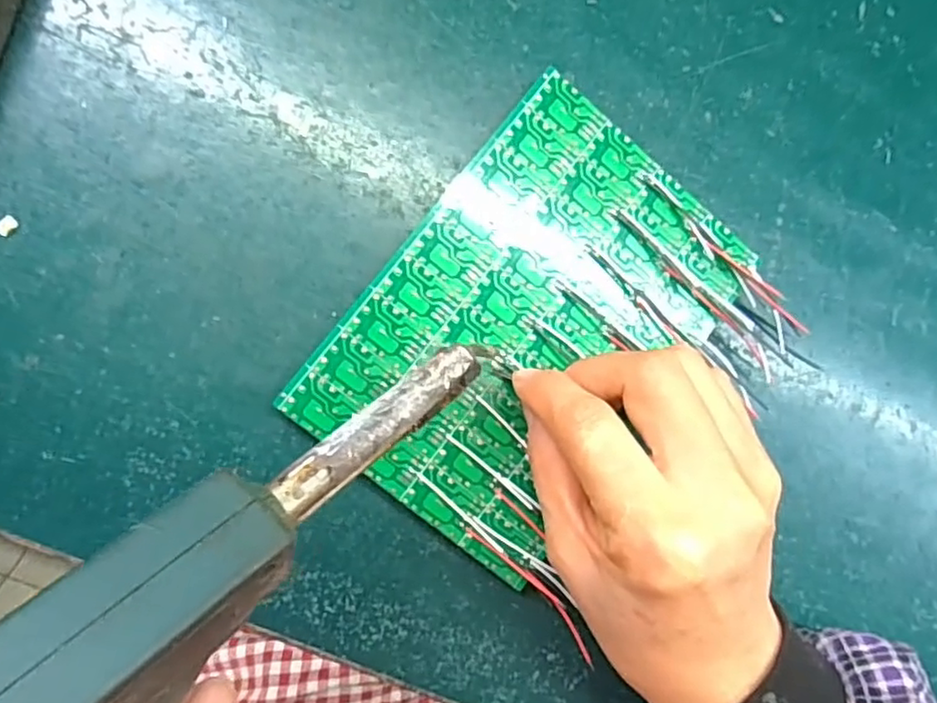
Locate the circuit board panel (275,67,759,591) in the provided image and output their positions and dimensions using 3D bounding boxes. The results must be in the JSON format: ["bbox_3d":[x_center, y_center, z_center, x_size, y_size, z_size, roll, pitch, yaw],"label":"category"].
[{"bbox_3d":[0.026,-0.009,0.259,0.116,0.014,0.165,39,85,-8],"label":"circuit board panel"}]

